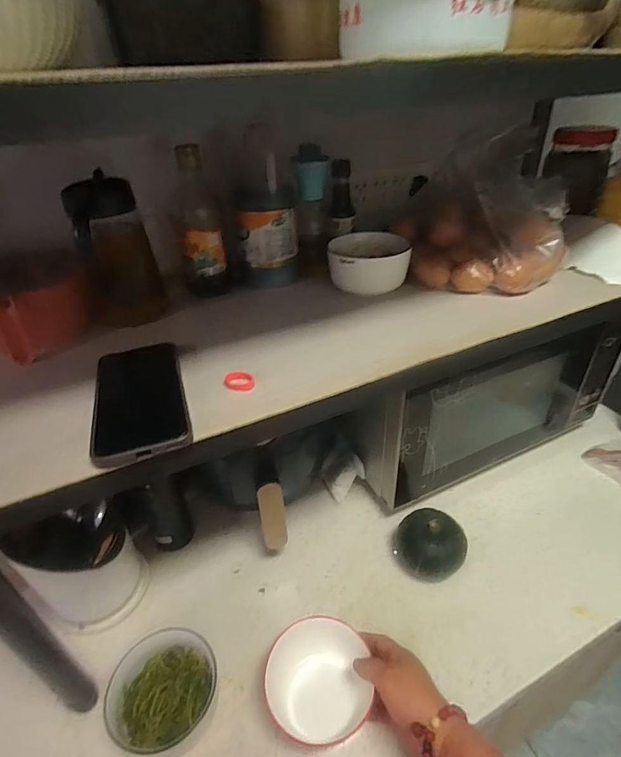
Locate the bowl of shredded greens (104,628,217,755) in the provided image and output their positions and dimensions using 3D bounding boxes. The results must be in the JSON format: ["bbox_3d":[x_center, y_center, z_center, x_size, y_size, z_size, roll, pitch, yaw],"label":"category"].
[{"bbox_3d":[-0.159,0.341,0.465,0.113,0.060,0.097,-30,44,-33],"label":"bowl of shredded greens"}]

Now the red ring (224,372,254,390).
[{"bbox_3d":[-0.069,0.002,0.412,0.028,0.010,0.022,-8,36,-7],"label":"red ring"}]

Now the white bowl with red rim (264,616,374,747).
[{"bbox_3d":[0.006,0.330,0.469,0.106,0.064,0.099,-2,36,1],"label":"white bowl with red rim"}]

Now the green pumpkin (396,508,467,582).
[{"bbox_3d":[0.164,0.236,0.590,0.082,0.073,0.083,-2,36,1],"label":"green pumpkin"}]

